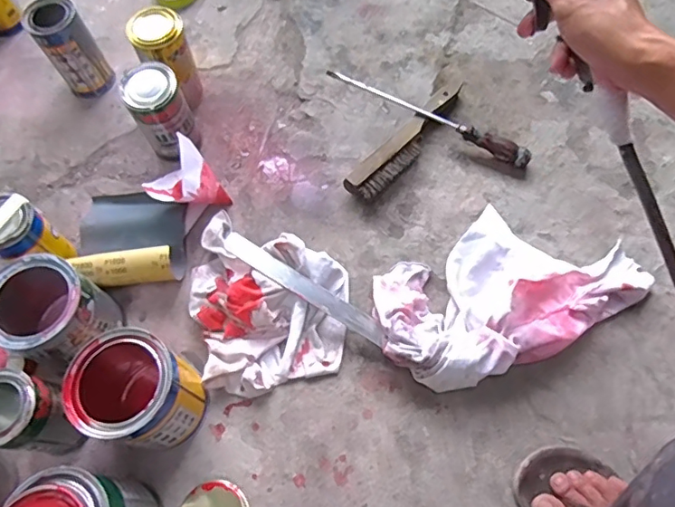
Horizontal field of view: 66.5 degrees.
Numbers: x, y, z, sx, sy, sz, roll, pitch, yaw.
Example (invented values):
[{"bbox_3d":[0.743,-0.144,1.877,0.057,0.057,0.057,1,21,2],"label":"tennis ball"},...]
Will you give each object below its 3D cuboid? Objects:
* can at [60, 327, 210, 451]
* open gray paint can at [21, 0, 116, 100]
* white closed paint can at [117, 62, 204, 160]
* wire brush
[{"bbox_3d":[-0.213,0.148,0.559,0.118,0.120,0.104,35,71,16],"label":"can"},{"bbox_3d":[-0.399,-0.306,0.773,0.071,0.138,0.070,-1,65,2],"label":"open gray paint can"},{"bbox_3d":[-0.239,-0.188,0.714,0.073,0.141,0.068,-1,65,2],"label":"white closed paint can"},{"bbox_3d":[0.108,-0.168,0.746,0.051,0.043,0.255,37,72,17],"label":"wire brush"}]

